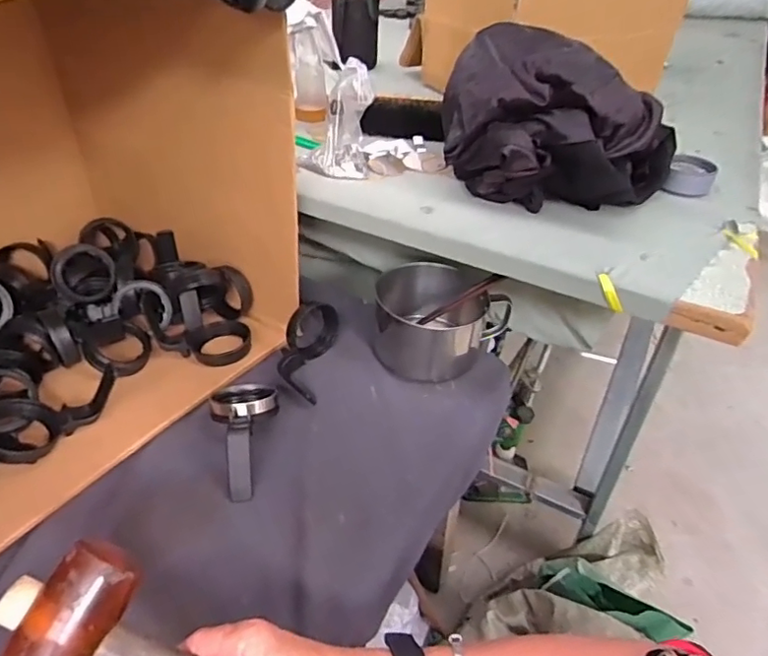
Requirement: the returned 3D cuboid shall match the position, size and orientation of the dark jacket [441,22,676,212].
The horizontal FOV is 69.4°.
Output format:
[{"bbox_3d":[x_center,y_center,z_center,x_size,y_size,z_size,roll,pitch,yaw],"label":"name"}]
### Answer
[{"bbox_3d":[0.199,-0.233,0.636,0.247,0.153,0.180,20,41,20],"label":"dark jacket"}]

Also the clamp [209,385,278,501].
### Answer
[{"bbox_3d":[-0.141,0.107,0.578,0.070,0.041,0.137,-8,40,-14],"label":"clamp"}]

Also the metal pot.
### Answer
[{"bbox_3d":[0.070,-0.015,0.701,0.156,0.101,0.114,-27,47,-33],"label":"metal pot"}]

